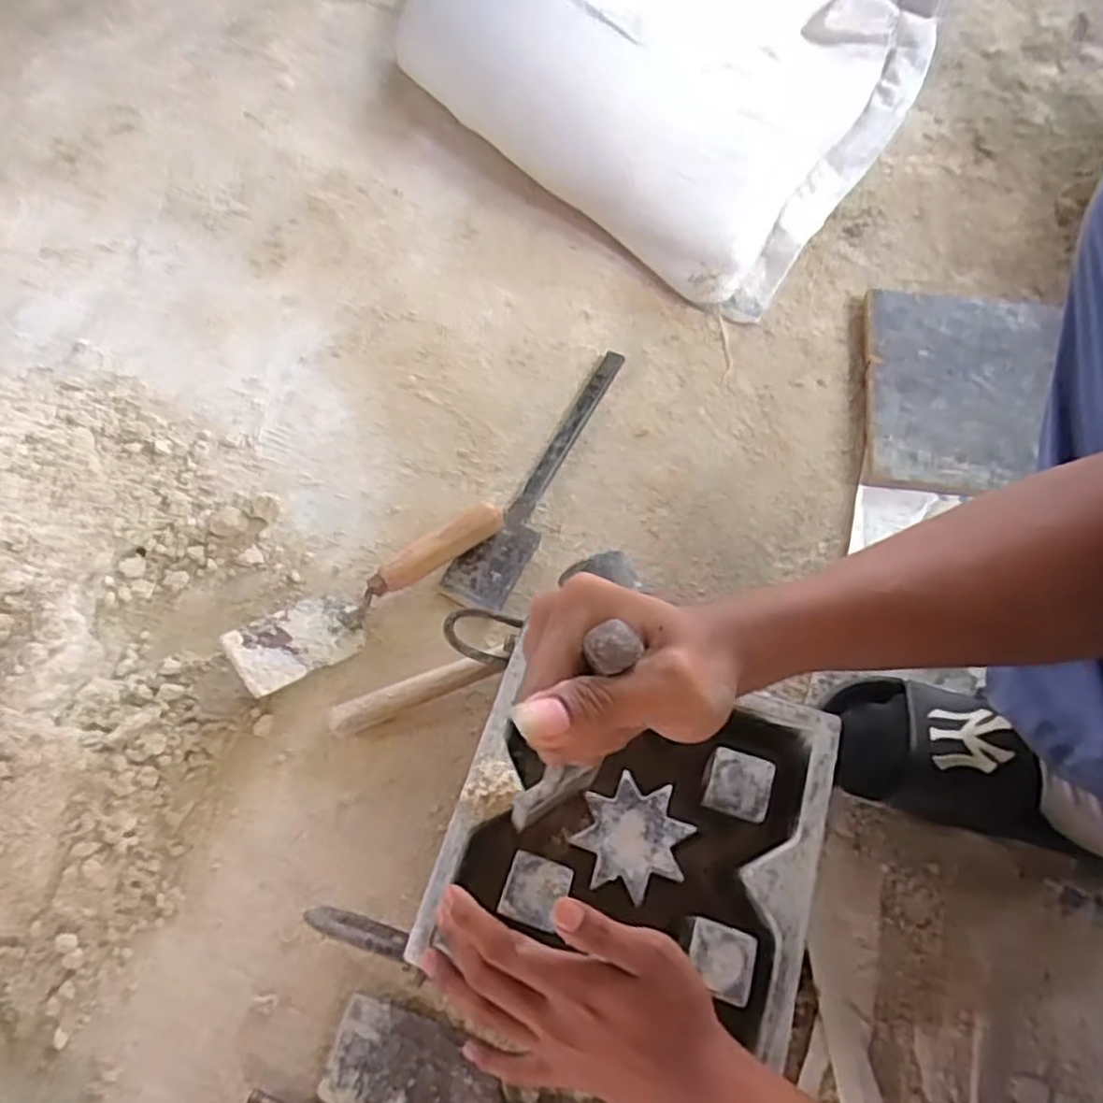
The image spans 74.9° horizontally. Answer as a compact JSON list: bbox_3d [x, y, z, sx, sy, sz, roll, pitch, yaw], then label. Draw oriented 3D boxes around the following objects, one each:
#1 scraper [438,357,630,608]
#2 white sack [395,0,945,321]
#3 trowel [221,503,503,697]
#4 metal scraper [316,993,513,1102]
[{"bbox_3d":[-0.010,-0.085,0.726,0.062,0.015,0.314,22,68,13],"label":"scraper"},{"bbox_3d":[0.157,-0.601,0.847,0.499,0.223,0.437,39,73,19],"label":"white sack"},{"bbox_3d":[-0.163,0.033,0.663,0.262,0.054,0.069,-36,68,-13],"label":"trowel"},{"bbox_3d":[-0.032,0.391,0.497,0.263,0.025,0.068,15,67,10],"label":"metal scraper"}]

